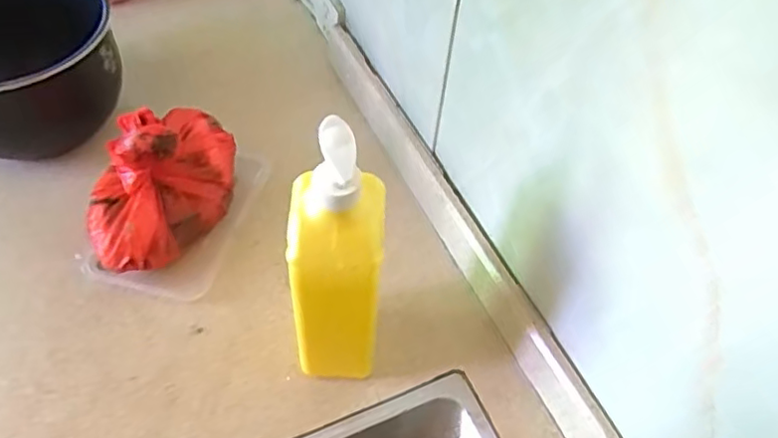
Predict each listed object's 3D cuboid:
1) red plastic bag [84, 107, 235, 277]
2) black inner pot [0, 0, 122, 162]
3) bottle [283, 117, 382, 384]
[{"bbox_3d":[-0.239,-0.041,0.648,0.101,0.130,0.193,25,57,13],"label":"red plastic bag"},{"bbox_3d":[-0.432,-0.175,0.717,0.219,0.134,0.202,2,55,-3],"label":"black inner pot"},{"bbox_3d":[-0.044,0.044,0.508,0.069,0.280,0.079,0,55,-4],"label":"bottle"}]

